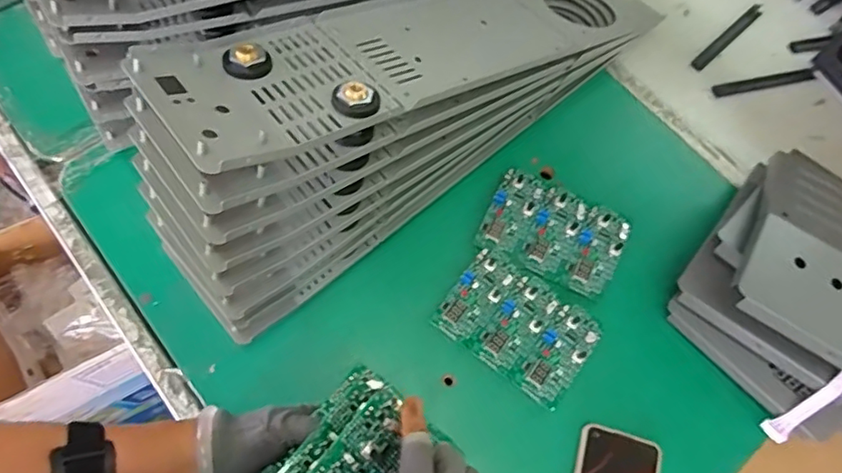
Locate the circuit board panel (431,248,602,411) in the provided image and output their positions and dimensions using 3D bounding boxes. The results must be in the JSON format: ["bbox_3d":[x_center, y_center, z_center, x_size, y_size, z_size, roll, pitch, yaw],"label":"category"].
[{"bbox_3d":[0.098,0.089,0.542,0.144,0.016,0.100,35,72,10],"label":"circuit board panel"}]

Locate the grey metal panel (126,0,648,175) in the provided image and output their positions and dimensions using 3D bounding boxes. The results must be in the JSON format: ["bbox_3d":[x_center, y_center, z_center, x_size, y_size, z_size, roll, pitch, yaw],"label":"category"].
[{"bbox_3d":[0.028,-0.195,0.526,0.568,0.043,0.157,-30,73,-33],"label":"grey metal panel"}]

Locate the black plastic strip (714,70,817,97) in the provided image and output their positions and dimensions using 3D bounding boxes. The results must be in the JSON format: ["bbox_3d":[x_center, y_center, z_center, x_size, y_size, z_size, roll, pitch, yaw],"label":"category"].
[{"bbox_3d":[0.440,-0.196,0.687,0.146,0.007,0.018,-12,70,-7],"label":"black plastic strip"}]

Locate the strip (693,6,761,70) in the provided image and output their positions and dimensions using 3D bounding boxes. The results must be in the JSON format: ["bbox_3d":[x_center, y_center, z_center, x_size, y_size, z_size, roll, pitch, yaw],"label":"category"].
[{"bbox_3d":[0.405,-0.263,0.709,0.151,0.004,0.016,-41,76,-16],"label":"strip"}]

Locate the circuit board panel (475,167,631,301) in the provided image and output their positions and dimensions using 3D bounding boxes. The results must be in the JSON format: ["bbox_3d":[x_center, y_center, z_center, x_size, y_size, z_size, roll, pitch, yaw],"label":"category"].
[{"bbox_3d":[0.144,-0.005,0.579,0.143,0.010,0.099,28,70,7],"label":"circuit board panel"}]

